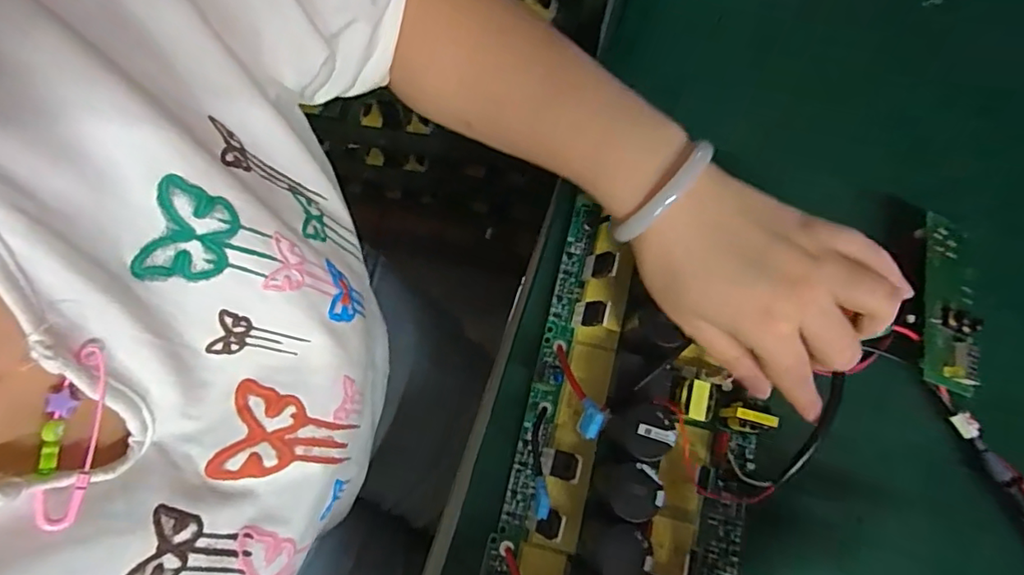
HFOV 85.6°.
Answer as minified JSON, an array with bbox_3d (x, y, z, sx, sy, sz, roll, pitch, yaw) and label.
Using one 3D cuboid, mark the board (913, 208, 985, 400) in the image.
[{"bbox_3d":[0.265,0.008,0.338,0.035,0.015,0.106,8,76,1],"label":"board"}]

